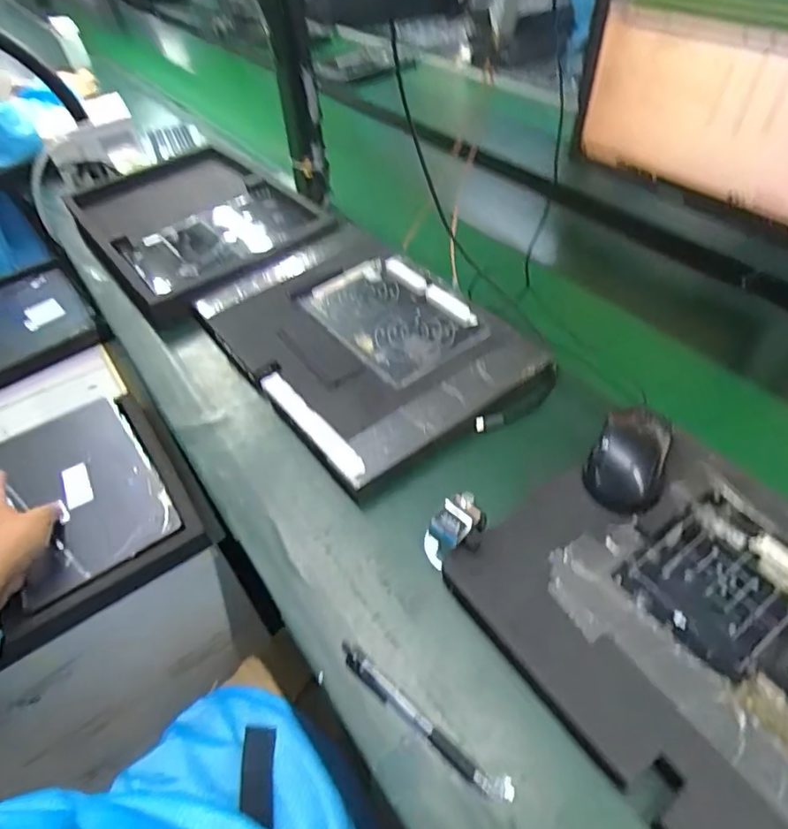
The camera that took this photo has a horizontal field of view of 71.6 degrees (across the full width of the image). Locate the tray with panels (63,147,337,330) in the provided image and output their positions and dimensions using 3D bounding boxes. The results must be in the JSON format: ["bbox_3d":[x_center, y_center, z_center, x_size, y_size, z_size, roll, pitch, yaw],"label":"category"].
[{"bbox_3d":[-0.322,-0.306,0.854,0.288,0.046,0.443,-34,53,-24],"label":"tray with panels"}]

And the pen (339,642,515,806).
[{"bbox_3d":[0.018,0.215,0.387,0.148,0.010,0.015,29,56,28],"label":"pen"}]

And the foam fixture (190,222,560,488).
[{"bbox_3d":[-0.048,-0.095,0.651,0.259,0.045,0.382,-31,52,-22],"label":"foam fixture"}]

